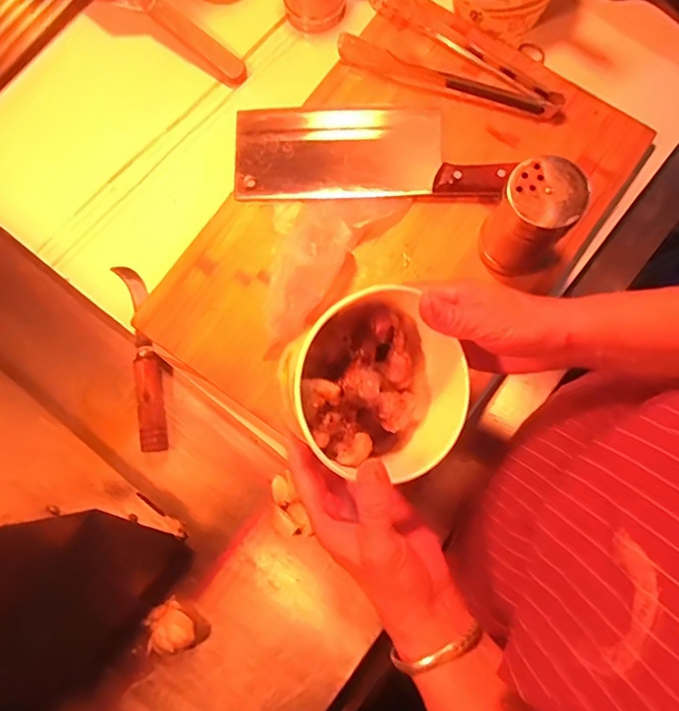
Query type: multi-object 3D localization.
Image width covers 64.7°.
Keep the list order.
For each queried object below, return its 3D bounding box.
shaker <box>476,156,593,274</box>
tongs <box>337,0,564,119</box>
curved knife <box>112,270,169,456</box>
[{"bbox_3d":[0.162,-0.113,0.458,0.069,0.108,0.062,42,82,6],"label":"shaker"},{"bbox_3d":[0.114,-0.291,0.525,0.216,0.032,0.071,24,80,4],"label":"tongs"},{"bbox_3d":[-0.190,-0.002,0.517,0.029,0.017,0.186,-13,80,-3],"label":"curved knife"}]

